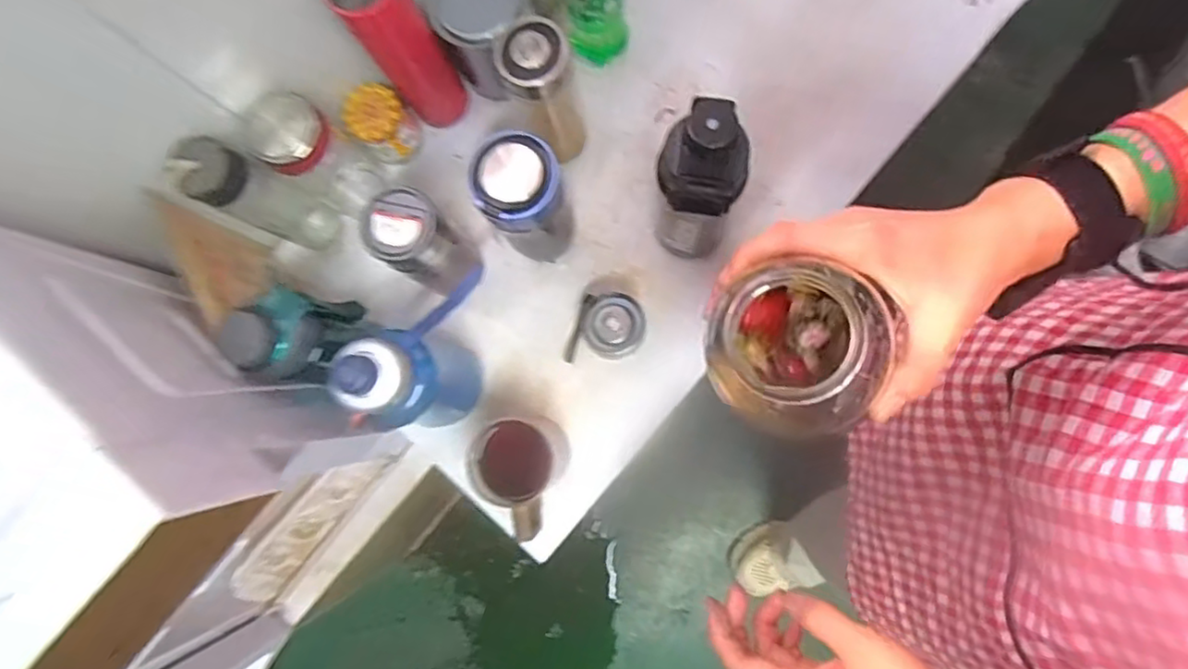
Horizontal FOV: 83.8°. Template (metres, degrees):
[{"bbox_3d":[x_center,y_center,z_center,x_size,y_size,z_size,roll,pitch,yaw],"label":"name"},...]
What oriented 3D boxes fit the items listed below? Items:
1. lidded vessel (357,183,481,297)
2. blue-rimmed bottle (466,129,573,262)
[{"bbox_3d":[-0.162,-0.083,0.622,0.063,0.136,0.069,38,87,7],"label":"lidded vessel"},{"bbox_3d":[-0.063,-0.119,0.624,0.077,0.169,0.070,0,84,3],"label":"blue-rimmed bottle"}]

